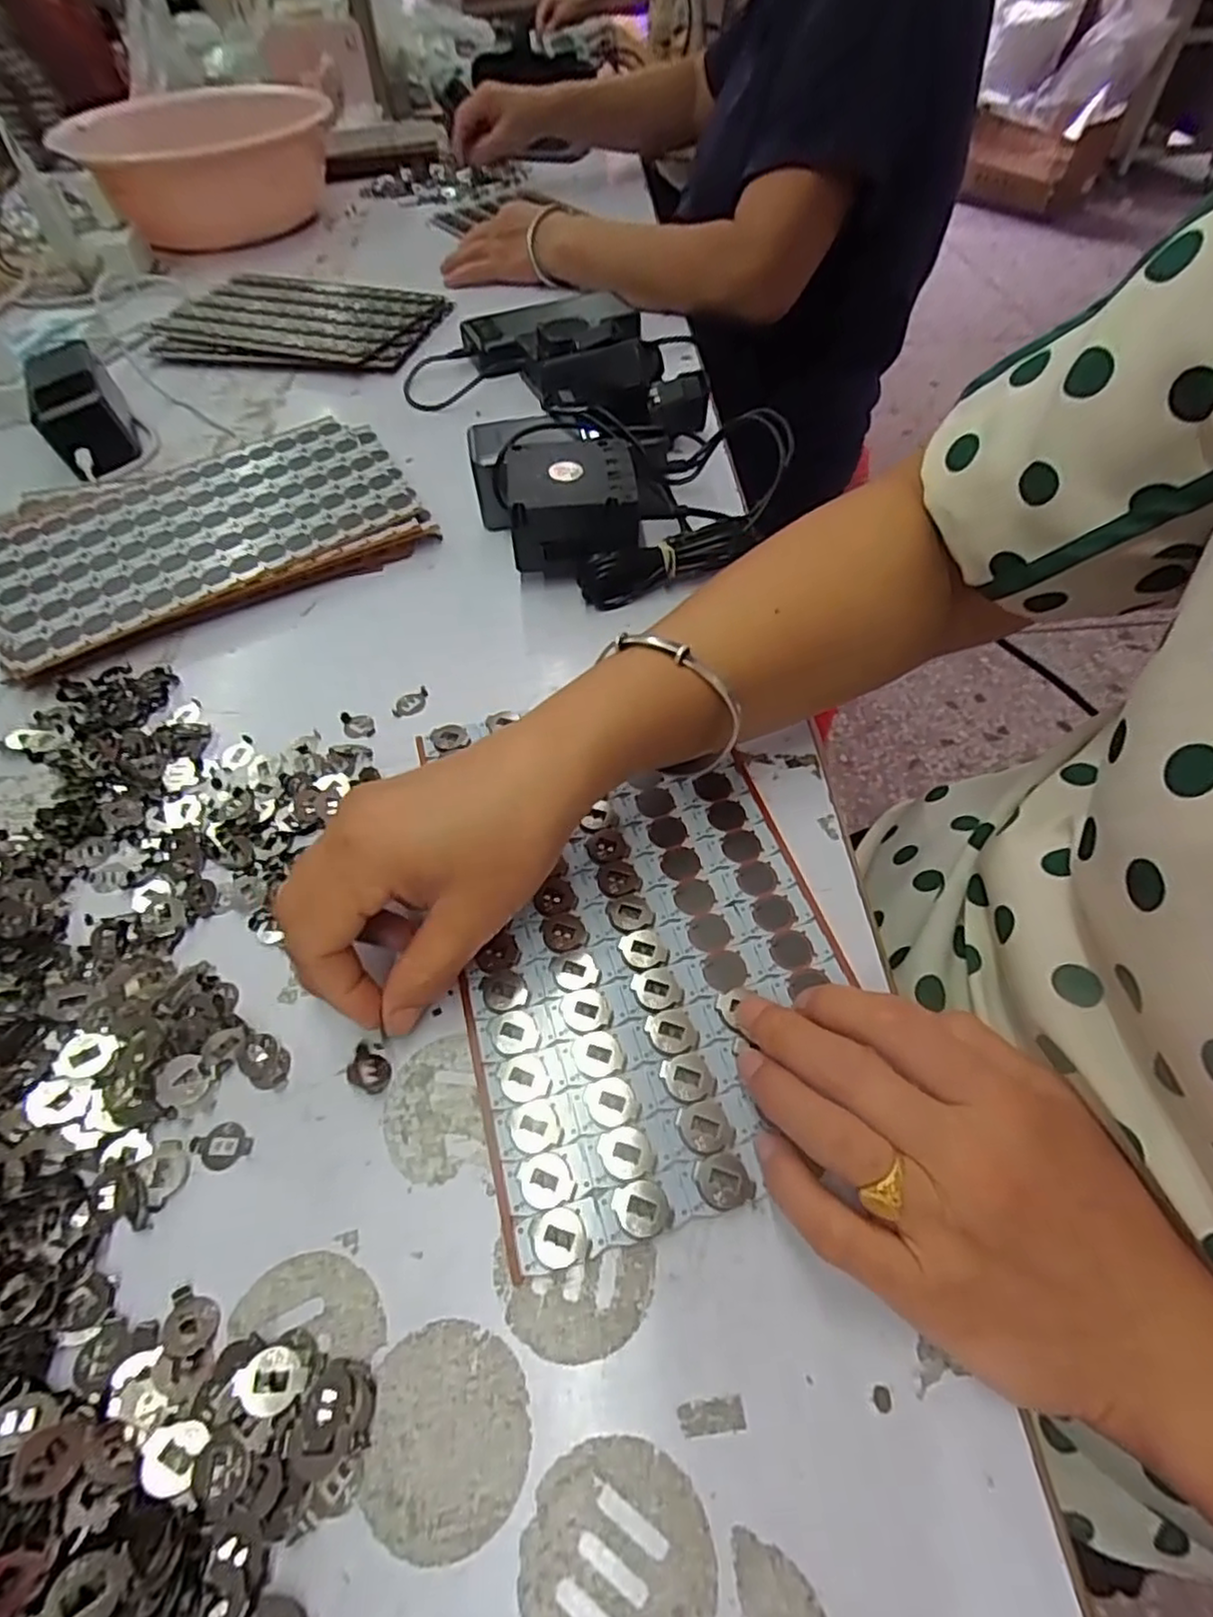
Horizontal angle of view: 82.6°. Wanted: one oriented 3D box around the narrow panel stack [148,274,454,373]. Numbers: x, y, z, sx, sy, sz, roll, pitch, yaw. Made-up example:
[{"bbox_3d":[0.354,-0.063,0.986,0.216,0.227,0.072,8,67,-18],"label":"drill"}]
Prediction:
[{"bbox_3d":[-0.312,-0.501,0.704,0.294,0.024,0.185,12,56,10],"label":"narrow panel stack"}]

